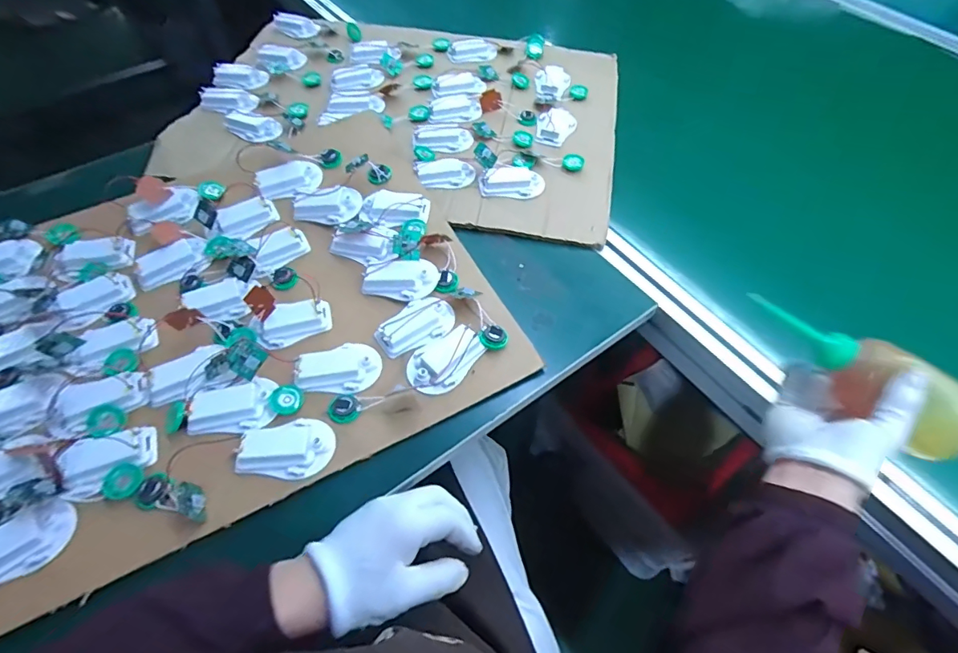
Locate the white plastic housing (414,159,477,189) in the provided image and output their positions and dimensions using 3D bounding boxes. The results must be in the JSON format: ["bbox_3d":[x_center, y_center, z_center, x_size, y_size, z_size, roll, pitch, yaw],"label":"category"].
[{"bbox_3d":[-0.042,-0.192,0.621,0.074,0.012,0.041,-8,77,-14],"label":"white plastic housing"}]

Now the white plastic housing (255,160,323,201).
[{"bbox_3d":[-0.227,-0.177,0.592,0.075,0.021,0.044,-26,60,-17],"label":"white plastic housing"}]

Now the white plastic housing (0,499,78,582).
[{"bbox_3d":[-0.353,0.167,0.372,0.077,0.017,0.040,-36,63,-22],"label":"white plastic housing"}]

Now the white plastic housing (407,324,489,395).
[{"bbox_3d":[-0.031,0.031,0.465,0.074,0.013,0.050,-31,61,-19],"label":"white plastic housing"}]

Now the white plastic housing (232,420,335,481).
[{"bbox_3d":[-0.166,0.103,0.425,0.076,0.013,0.051,1,56,0],"label":"white plastic housing"}]

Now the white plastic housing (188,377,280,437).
[{"bbox_3d":[-0.224,0.074,0.449,0.070,0.016,0.047,-8,56,-6],"label":"white plastic housing"}]

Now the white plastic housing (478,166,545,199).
[{"bbox_3d":[0.041,-0.179,0.614,0.080,0.022,0.037,-6,56,-4],"label":"white plastic housing"}]

